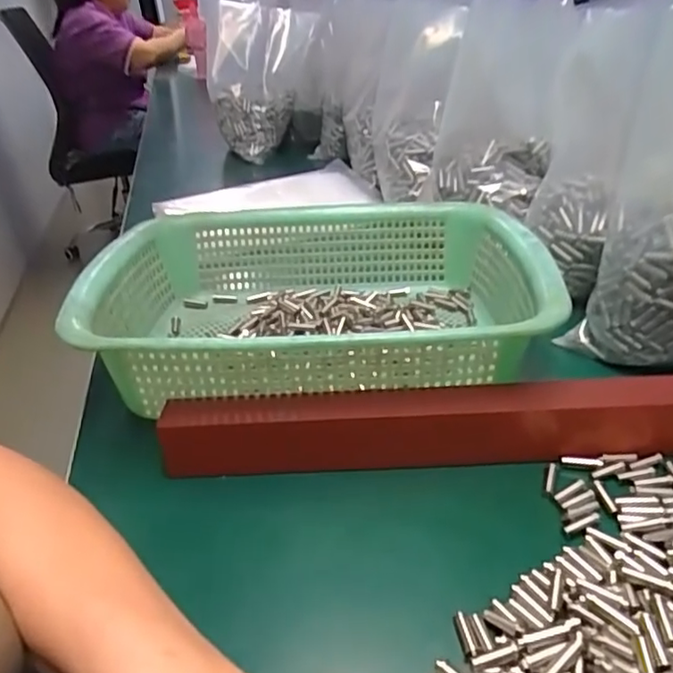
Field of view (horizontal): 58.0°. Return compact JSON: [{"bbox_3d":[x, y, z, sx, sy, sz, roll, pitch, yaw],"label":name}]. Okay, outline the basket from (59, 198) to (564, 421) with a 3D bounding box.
[{"bbox_3d":[-0.010,-0.027,0.422,0.284,0.085,0.215,-5,31,2],"label":"basket"}]

